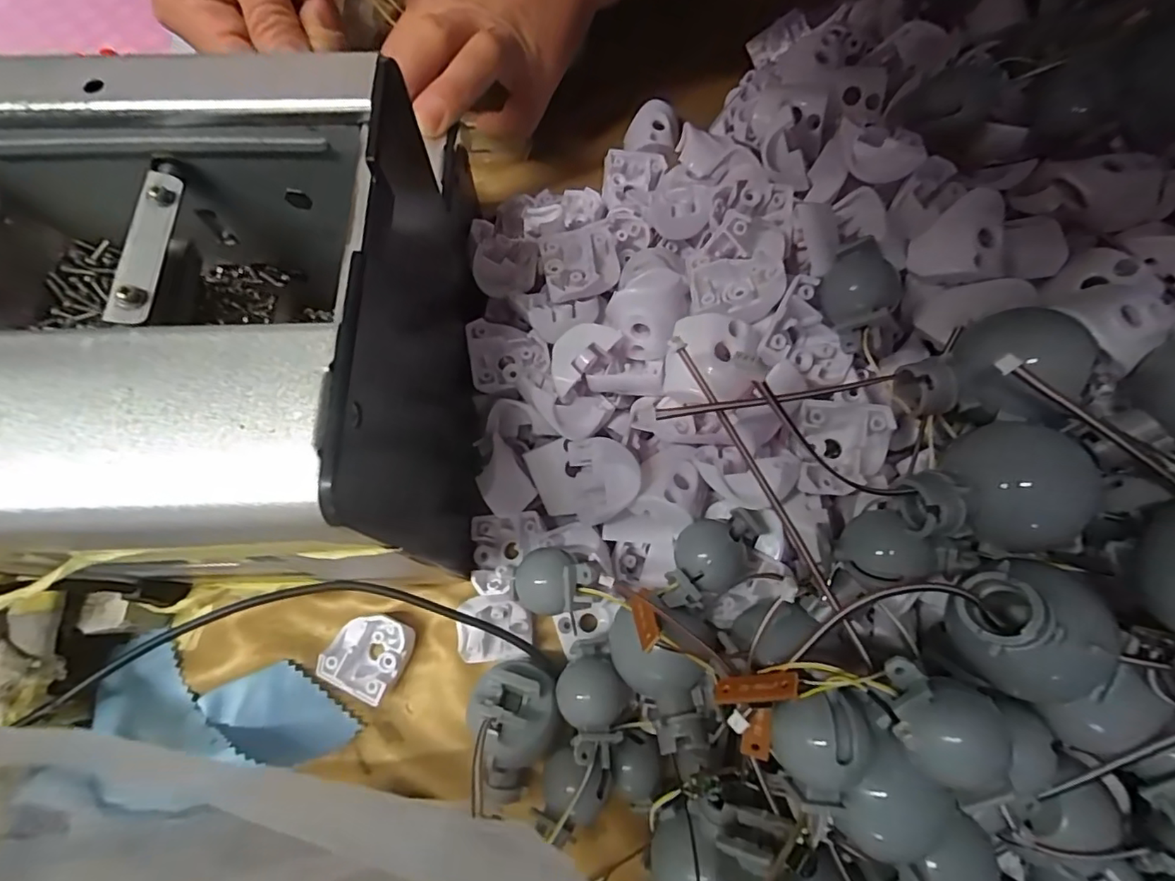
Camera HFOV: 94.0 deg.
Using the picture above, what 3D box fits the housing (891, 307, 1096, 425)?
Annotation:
[{"bbox_3d":[0.129,-0.018,0.178,0.051,0.029,0.037,-26,76,-9],"label":"housing"}]

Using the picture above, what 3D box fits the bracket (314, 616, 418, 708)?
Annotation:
[{"bbox_3d":[-0.090,0.086,0.224,0.033,0.016,0.033,30,75,7],"label":"bracket"}]

